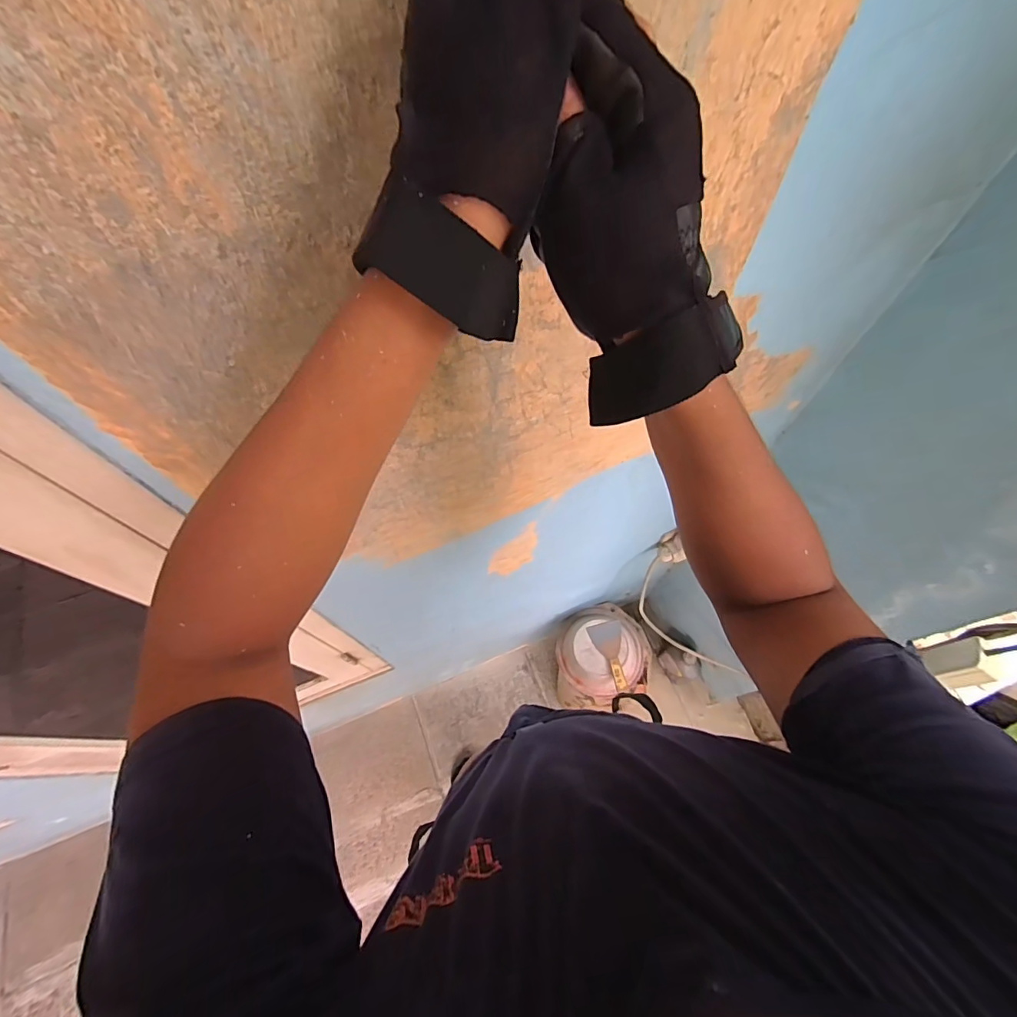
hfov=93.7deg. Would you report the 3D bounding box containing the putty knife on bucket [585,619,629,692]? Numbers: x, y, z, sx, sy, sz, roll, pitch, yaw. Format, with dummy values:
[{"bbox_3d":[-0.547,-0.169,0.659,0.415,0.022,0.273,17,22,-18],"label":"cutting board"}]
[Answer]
[{"bbox_3d":[0.282,0.405,1.297,0.087,0.026,0.185,-10,64,-4],"label":"putty knife on bucket"}]

